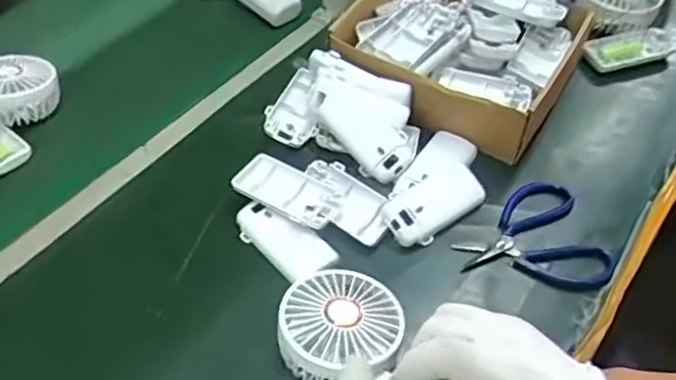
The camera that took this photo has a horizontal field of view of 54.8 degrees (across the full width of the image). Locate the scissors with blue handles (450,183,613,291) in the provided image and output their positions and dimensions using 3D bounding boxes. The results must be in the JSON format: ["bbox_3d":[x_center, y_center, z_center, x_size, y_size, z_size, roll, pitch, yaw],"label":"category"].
[{"bbox_3d":[0.158,0.045,0.542,0.117,0.018,0.099,-12,51,-11],"label":"scissors with blue handles"}]

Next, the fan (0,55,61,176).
[{"bbox_3d":[-0.334,-0.087,0.661,0.097,0.050,0.118,29,55,21],"label":"fan"}]

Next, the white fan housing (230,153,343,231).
[{"bbox_3d":[-0.042,0.001,0.571,0.090,0.017,0.051,26,54,20],"label":"white fan housing"}]

